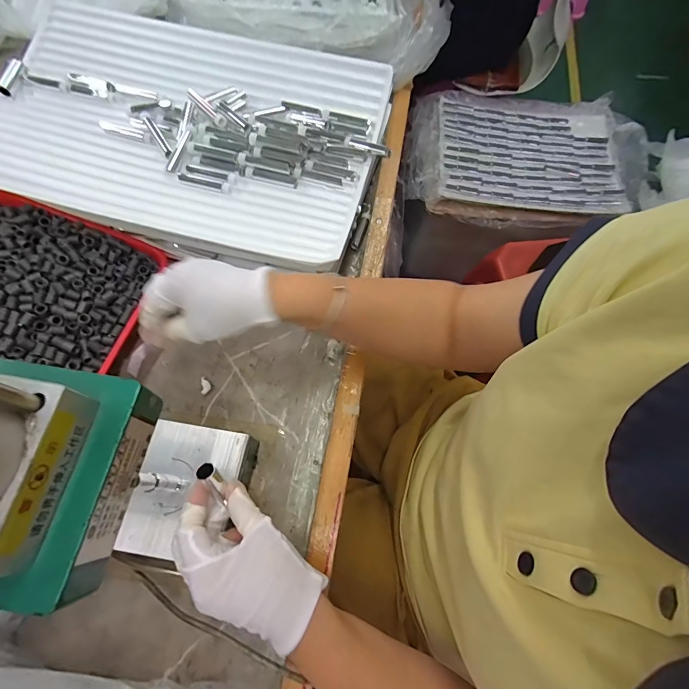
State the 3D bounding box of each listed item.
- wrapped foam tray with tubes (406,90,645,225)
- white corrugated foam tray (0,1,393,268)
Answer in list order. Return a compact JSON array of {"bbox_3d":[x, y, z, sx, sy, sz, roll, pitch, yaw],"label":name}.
[{"bbox_3d":[0.453,-0.466,0.908,0.604,0.055,0.411,9,67,3],"label":"wrapped foam tray with tubes"},{"bbox_3d":[-0.208,-0.285,0.478,0.506,0.043,0.350,13,67,3],"label":"white corrugated foam tray"}]

